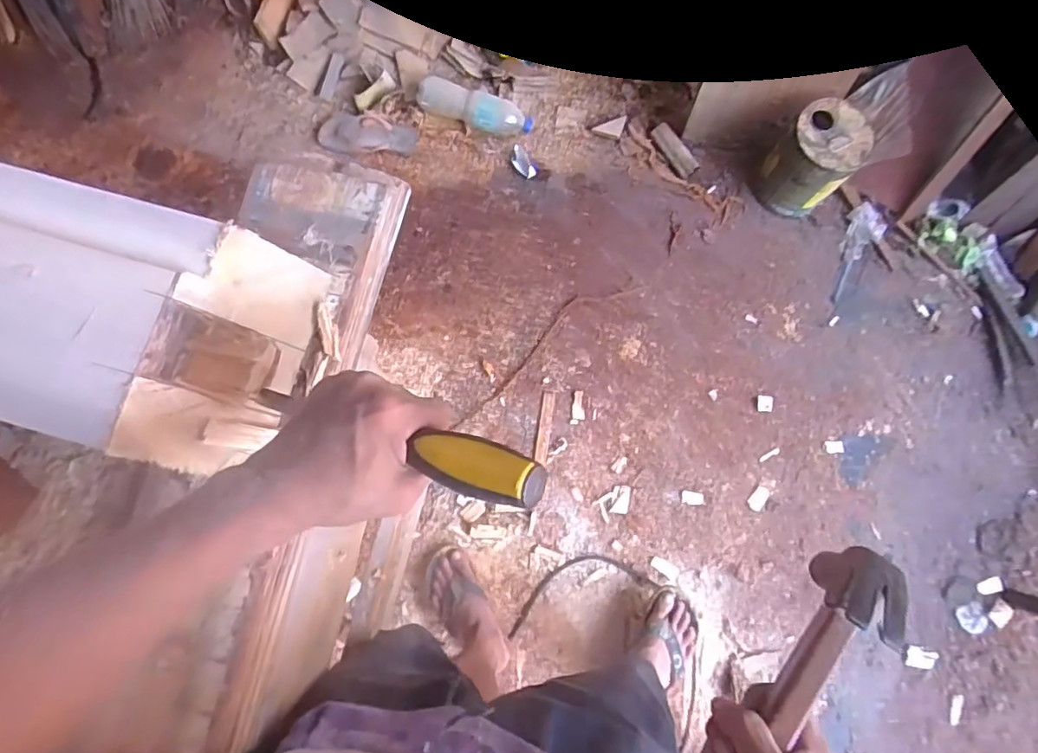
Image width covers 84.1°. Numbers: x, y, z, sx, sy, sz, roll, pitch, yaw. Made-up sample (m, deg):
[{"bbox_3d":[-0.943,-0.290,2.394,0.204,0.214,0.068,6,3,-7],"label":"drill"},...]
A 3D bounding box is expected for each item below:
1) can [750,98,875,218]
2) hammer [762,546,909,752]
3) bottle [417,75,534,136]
[{"bbox_3d":[0.635,-0.467,1.275,0.166,0.211,0.162,0,78,-1],"label":"can"},{"bbox_3d":[0.155,0.230,0.366,0.026,0.119,0.273,33,84,6],"label":"hammer"},{"bbox_3d":[-0.105,-0.645,1.397,0.283,0.088,0.077,13,77,-13],"label":"bottle"}]

